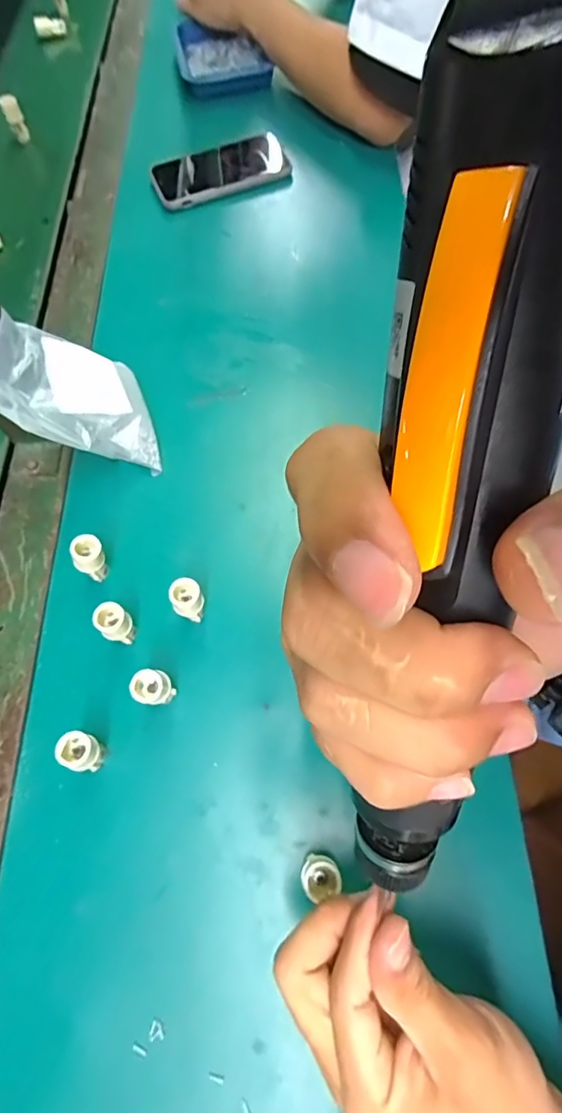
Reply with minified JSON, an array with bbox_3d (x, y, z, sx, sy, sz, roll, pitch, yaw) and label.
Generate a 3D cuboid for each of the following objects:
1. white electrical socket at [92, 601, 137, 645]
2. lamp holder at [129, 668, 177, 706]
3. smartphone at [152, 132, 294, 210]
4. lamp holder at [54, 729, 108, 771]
[{"bbox_3d":[-0.109,0.045,0.339,0.020,0.037,0.020,-1,67,3],"label":"white electrical socket"},{"bbox_3d":[-0.078,0.084,0.321,0.021,0.039,0.020,-1,67,3],"label":"lamp holder"},{"bbox_3d":[-0.068,-0.425,0.559,0.145,0.015,0.081,-24,67,-7],"label":"smartphone"},{"bbox_3d":[-0.118,0.117,0.307,0.019,0.036,0.019,-1,67,3],"label":"lamp holder"}]

